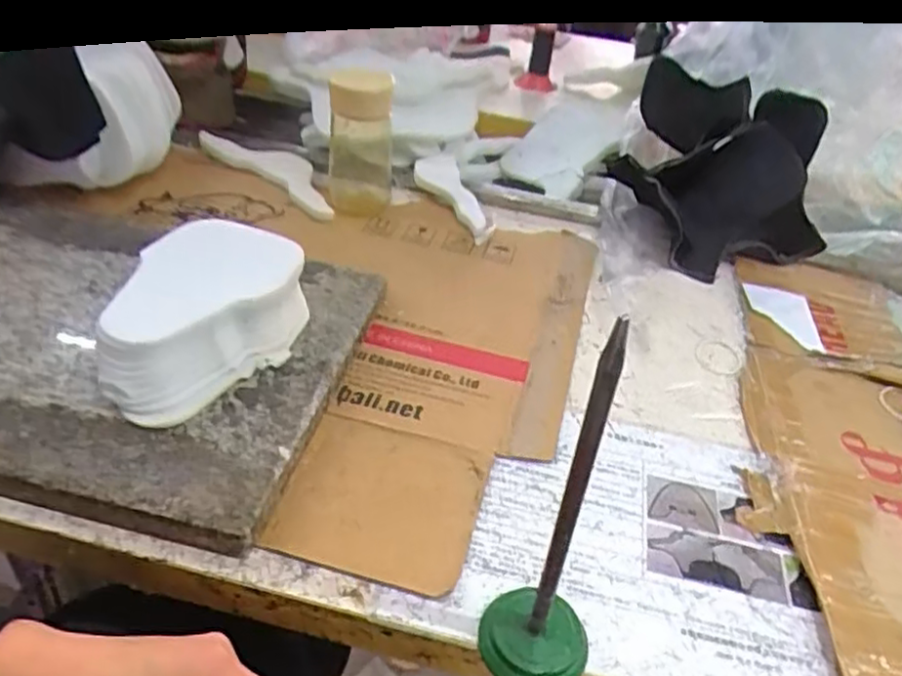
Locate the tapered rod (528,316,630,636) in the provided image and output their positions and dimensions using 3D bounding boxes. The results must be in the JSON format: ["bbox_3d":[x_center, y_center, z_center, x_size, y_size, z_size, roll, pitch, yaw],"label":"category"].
[{"bbox_3d":[0.055,0.090,0.335,0.014,0.239,0.009,25,41,21],"label":"tapered rod"}]

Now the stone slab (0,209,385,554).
[{"bbox_3d":[-0.286,-0.003,0.555,0.405,0.037,0.290,12,39,5],"label":"stone slab"}]

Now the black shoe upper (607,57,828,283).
[{"bbox_3d":[0.308,-0.202,0.799,0.210,0.153,0.236,9,39,2],"label":"black shoe upper"}]

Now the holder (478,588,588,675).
[{"bbox_3d":[0.042,0.191,0.408,0.059,0.070,0.064,5,39,-4],"label":"holder"}]

